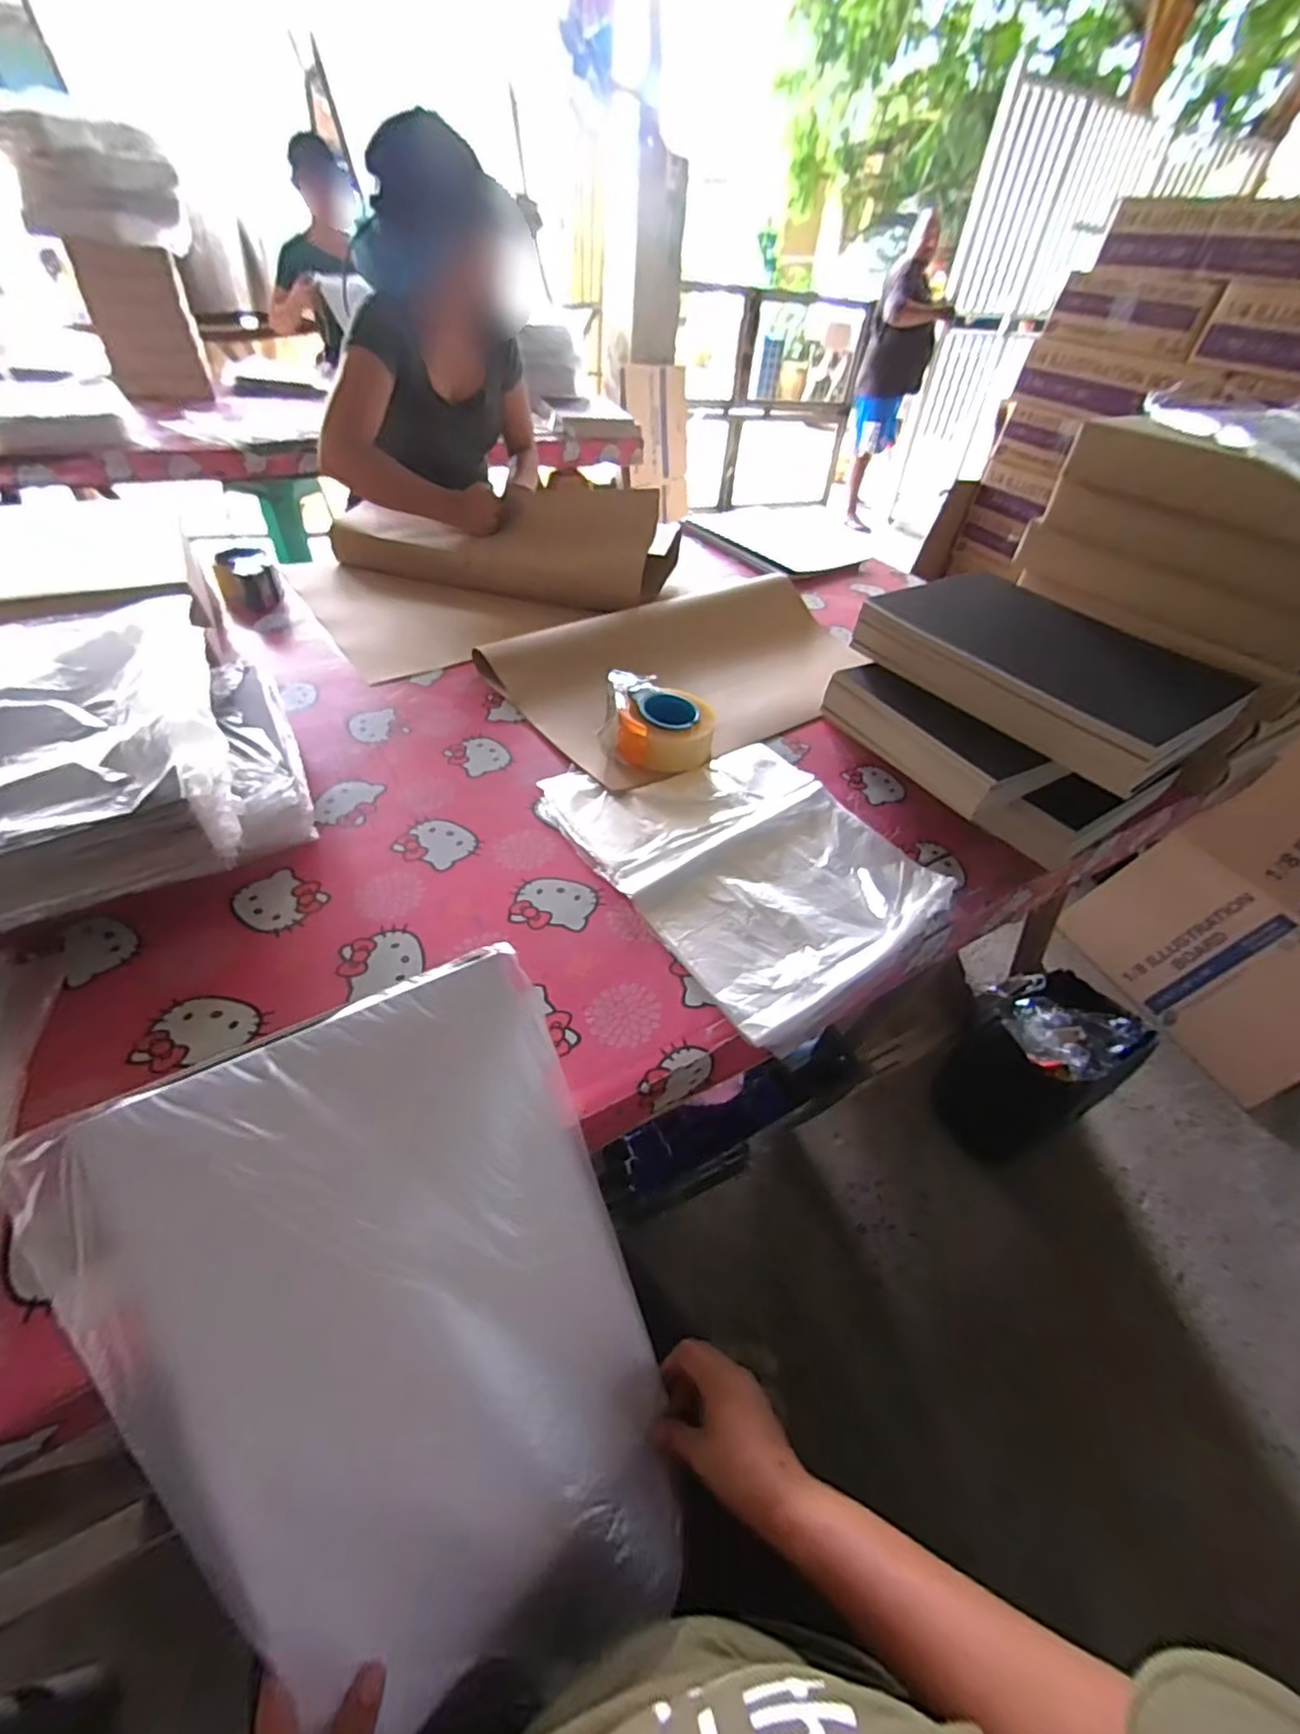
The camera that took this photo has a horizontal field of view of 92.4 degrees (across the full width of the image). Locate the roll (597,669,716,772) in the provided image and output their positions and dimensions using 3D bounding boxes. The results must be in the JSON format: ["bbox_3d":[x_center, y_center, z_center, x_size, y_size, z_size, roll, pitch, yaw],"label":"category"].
[{"bbox_3d":[0.012,-0.194,0.832,0.142,0.059,0.137,3,45,-3],"label":"roll"}]

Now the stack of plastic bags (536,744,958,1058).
[{"bbox_3d":[0.111,-0.024,0.717,0.321,0.022,0.405,-27,56,-27],"label":"stack of plastic bags"}]

